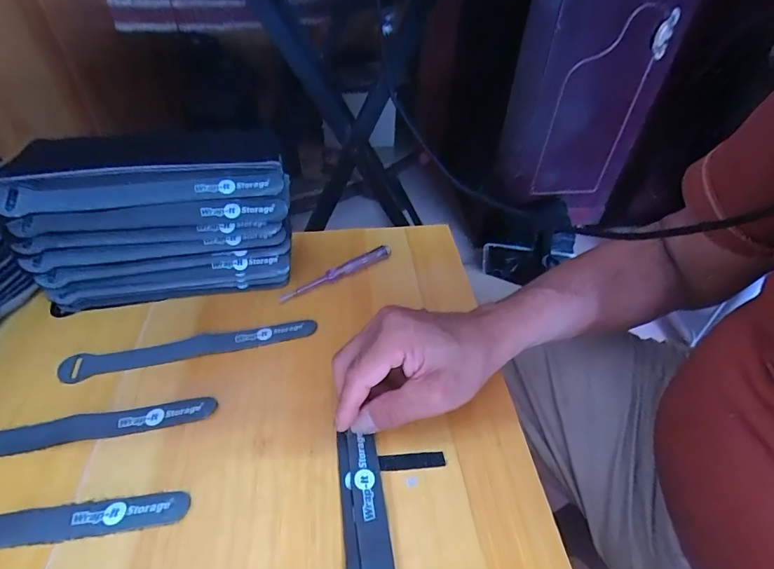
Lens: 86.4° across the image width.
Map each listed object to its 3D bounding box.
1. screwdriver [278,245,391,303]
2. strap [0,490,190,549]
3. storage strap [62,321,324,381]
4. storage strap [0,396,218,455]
[{"bbox_3d":[-0.047,-0.012,0.402,0.122,0.014,0.009,-24,51,-24],"label":"screwdriver"},{"bbox_3d":[-0.223,0.144,0.245,0.196,0.004,0.023,-4,45,-6],"label":"strap"},{"bbox_3d":[-0.158,0.051,0.341,0.194,0.006,0.021,-9,46,-12],"label":"storage strap"},{"bbox_3d":[-0.222,0.102,0.288,0.192,0.004,0.023,-7,46,-9],"label":"storage strap"}]

